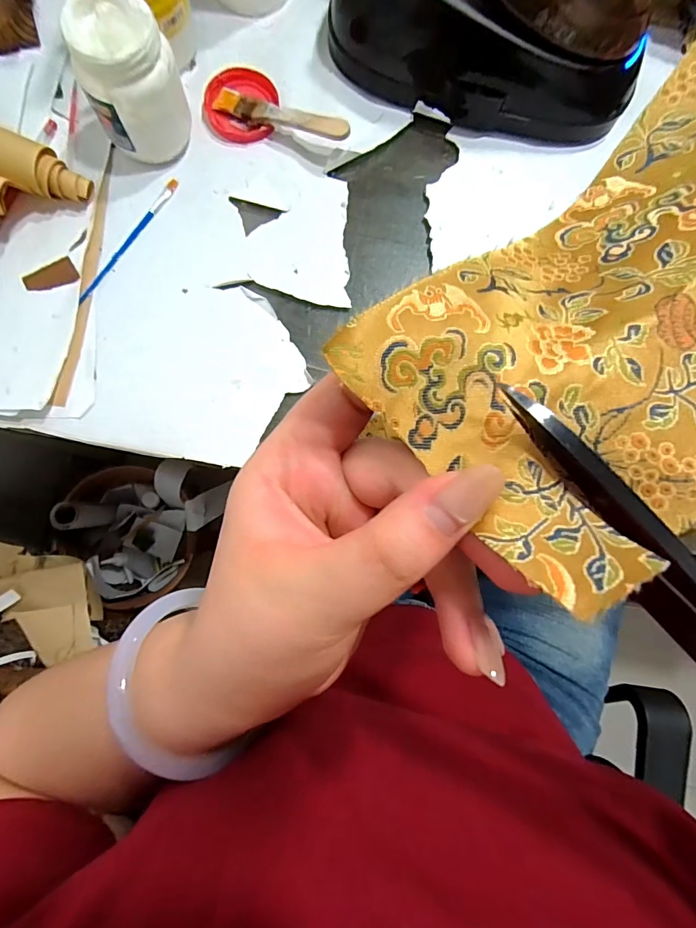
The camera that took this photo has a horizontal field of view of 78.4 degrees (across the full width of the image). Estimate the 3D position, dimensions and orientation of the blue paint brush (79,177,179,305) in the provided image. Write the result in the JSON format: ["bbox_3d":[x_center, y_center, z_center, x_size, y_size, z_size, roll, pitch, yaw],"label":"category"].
[{"bbox_3d":[-0.199,-0.205,0.388,0.010,0.006,0.144,31,82,1],"label":"blue paint brush"}]

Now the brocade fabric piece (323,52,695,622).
[{"bbox_3d":[0.100,-0.060,0.132,0.202,0.037,0.097,-41,87,-8],"label":"brocade fabric piece"}]

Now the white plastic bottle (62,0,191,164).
[{"bbox_3d":[-0.179,-0.318,0.357,0.076,0.091,0.071,-24,85,-6],"label":"white plastic bottle"}]

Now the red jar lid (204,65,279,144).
[{"bbox_3d":[-0.103,-0.348,0.412,0.067,0.010,0.069,0,83,-4],"label":"red jar lid"}]

